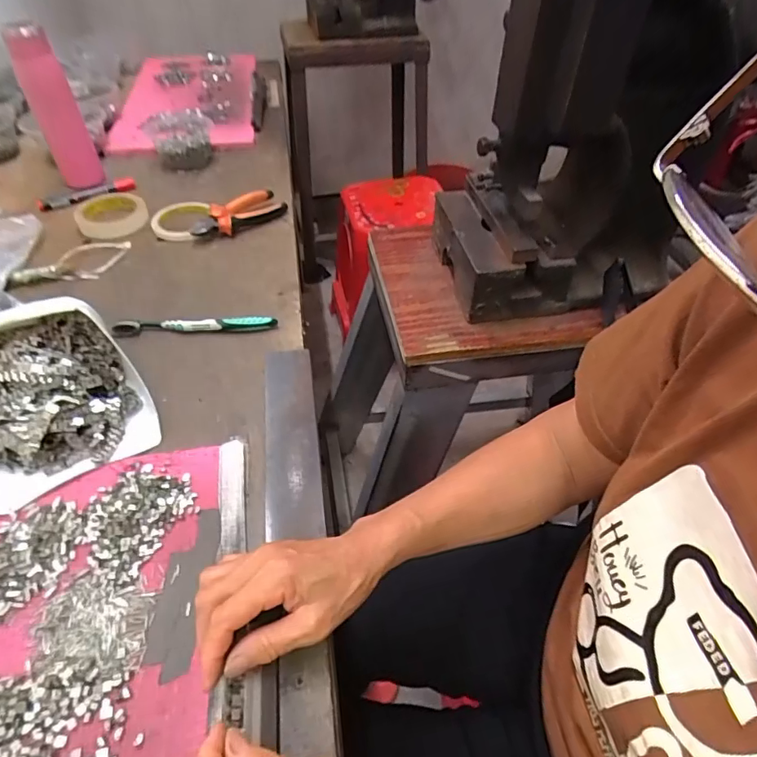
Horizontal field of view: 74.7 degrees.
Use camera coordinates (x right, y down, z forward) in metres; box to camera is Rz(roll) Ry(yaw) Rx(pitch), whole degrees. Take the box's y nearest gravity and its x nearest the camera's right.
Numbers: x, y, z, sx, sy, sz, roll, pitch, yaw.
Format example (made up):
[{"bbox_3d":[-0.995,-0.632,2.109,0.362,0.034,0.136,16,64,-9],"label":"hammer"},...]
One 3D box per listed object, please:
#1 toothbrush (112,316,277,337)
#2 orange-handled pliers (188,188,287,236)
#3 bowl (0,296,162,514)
[{"bbox_3d":[-0.213,-0.063,0.577,0.183,0.017,0.015,-3,47,-5],"label":"toothbrush"},{"bbox_3d":[-0.206,-0.245,0.740,0.044,0.033,0.147,34,54,26],"label":"orange-handled pliers"},{"bbox_3d":[-0.308,0.012,0.453,0.155,0.079,0.155,-27,53,-25],"label":"bowl"}]

